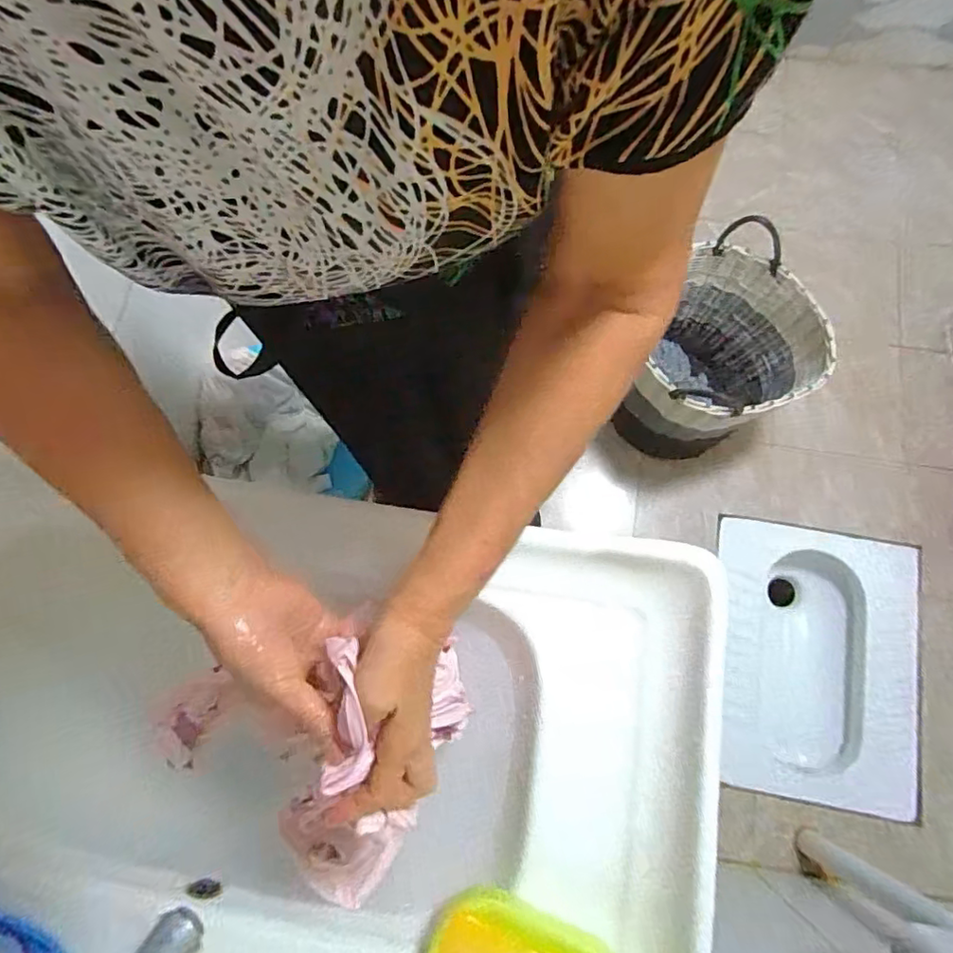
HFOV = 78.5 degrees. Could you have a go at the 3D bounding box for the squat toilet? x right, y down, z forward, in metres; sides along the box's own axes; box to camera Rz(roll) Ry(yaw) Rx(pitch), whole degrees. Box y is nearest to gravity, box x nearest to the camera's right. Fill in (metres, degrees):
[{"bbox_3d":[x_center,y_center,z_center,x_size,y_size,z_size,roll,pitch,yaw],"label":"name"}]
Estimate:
[{"bbox_3d":[0.777,0.422,1.356,0.445,0.161,0.602,9,75,3],"label":"squat toilet"}]

